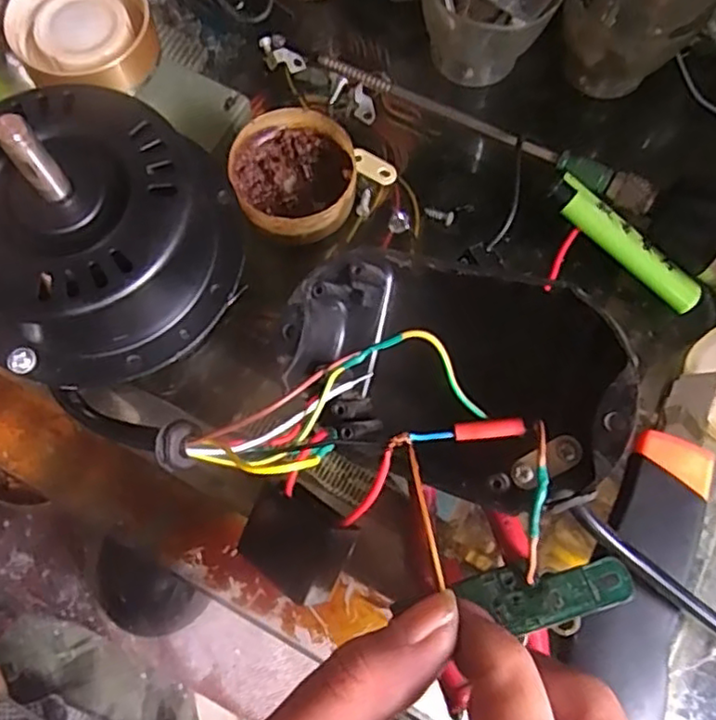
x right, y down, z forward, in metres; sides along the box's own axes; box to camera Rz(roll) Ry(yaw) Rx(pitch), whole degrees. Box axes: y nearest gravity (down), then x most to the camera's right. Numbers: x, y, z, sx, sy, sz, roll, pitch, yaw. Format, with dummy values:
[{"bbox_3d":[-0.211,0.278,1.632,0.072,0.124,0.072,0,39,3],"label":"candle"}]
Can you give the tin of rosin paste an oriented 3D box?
[{"bbox_3d":[-0.027,-0.080,0.291,0.054,0.024,0.054,0,73,-1],"label":"tin of rosin paste"}]

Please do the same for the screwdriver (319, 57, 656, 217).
[{"bbox_3d":[0.056,-0.105,0.296,0.162,0.018,0.014,31,75,8],"label":"screwdriver"}]

